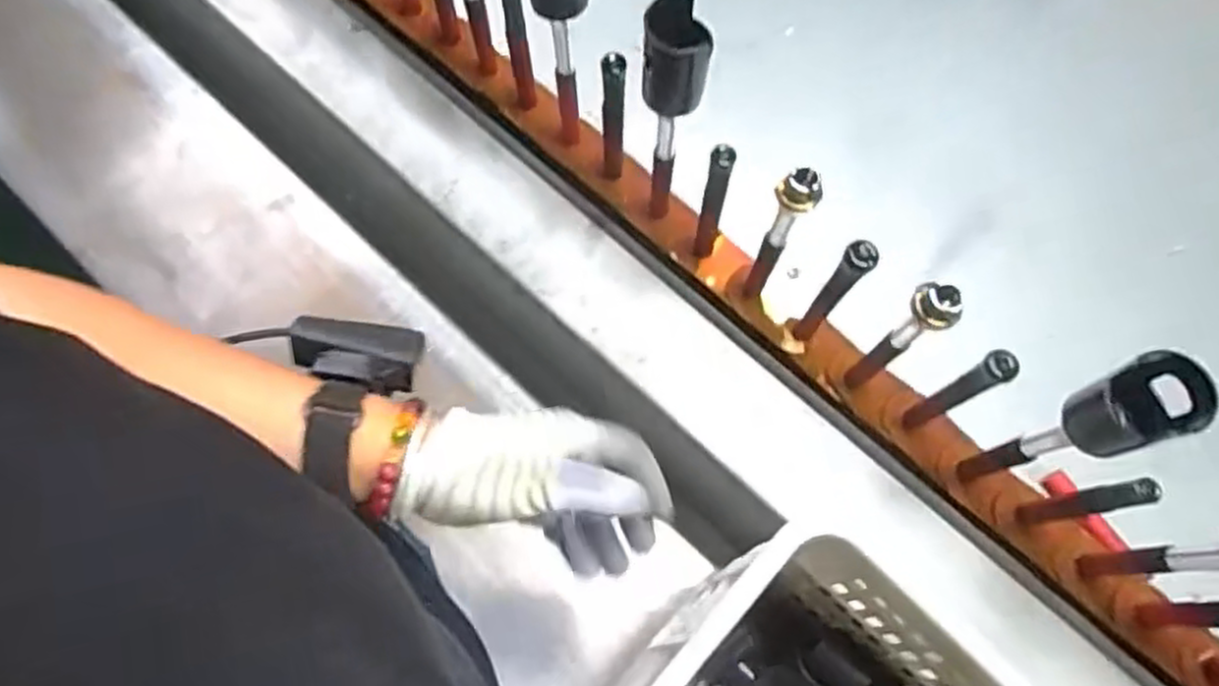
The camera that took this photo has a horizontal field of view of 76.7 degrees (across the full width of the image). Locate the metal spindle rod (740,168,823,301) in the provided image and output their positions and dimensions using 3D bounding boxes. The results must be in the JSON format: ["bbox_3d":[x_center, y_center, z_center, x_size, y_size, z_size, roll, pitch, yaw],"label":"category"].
[{"bbox_3d":[0.122,-0.075,0.551,0.026,0.172,0.029,23,70,6],"label":"metal spindle rod"}]

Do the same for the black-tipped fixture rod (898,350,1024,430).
[{"bbox_3d":[0.236,0.037,0.529,0.017,0.148,0.019,-29,74,-13],"label":"black-tipped fixture rod"}]

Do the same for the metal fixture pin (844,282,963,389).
[{"bbox_3d":[0.198,-0.002,0.523,0.028,0.166,0.025,-39,76,-15],"label":"metal fixture pin"}]

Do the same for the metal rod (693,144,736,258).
[{"bbox_3d":[0.078,-0.106,0.580,0.017,0.136,0.022,17,70,3],"label":"metal rod"}]

